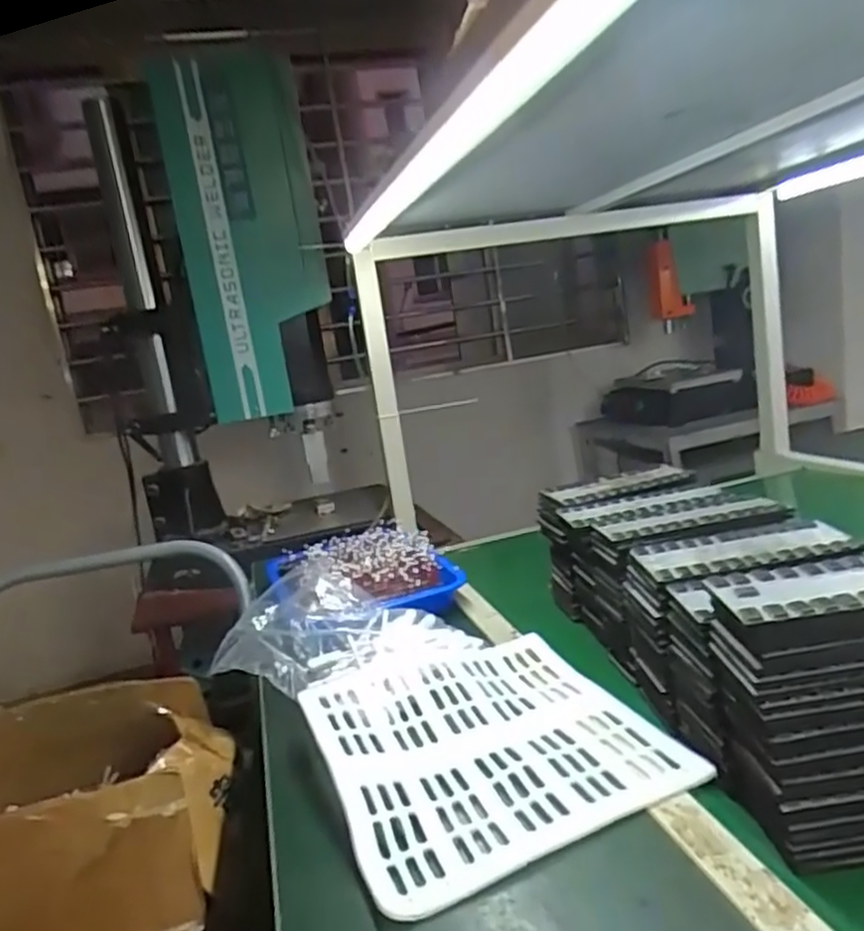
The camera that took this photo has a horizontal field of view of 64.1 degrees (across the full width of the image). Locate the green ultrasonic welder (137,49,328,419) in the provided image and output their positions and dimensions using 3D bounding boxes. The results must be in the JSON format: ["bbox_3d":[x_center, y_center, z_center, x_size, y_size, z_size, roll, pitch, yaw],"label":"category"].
[{"bbox_3d":[-0.425,-0.527,1.601,0.317,0.782,0.214,-10,11,-5],"label":"green ultrasonic welder"}]

